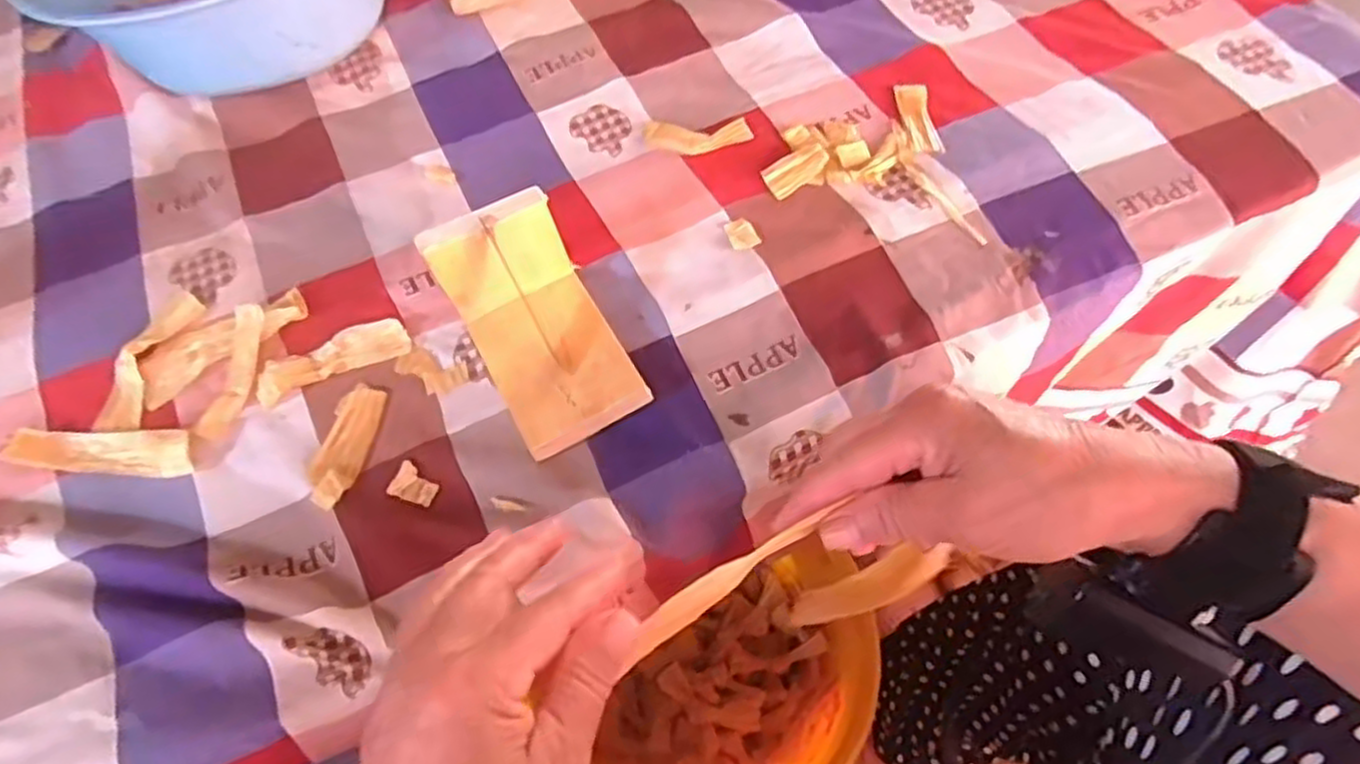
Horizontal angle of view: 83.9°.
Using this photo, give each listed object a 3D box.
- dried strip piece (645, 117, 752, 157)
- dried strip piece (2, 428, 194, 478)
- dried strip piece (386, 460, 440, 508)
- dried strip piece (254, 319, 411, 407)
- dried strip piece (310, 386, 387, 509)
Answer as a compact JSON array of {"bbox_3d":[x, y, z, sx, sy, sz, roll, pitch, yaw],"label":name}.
[{"bbox_3d":[0.012,-0.177,0.546,0.077,0.009,0.032,2,61,1],"label":"dried strip piece"},{"bbox_3d":[-0.345,0.040,0.454,0.107,0.017,0.026,5,61,3],"label":"dried strip piece"},{"bbox_3d":[-0.154,0.060,0.439,0.027,0.004,0.021,20,63,11],"label":"dried strip piece"},{"bbox_3d":[-0.220,-0.016,0.475,0.095,0.008,0.032,-23,64,-12],"label":"dried strip piece"},{"bbox_3d":[-0.198,0.036,0.448,0.028,0.004,0.077,6,61,3],"label":"dried strip piece"}]

